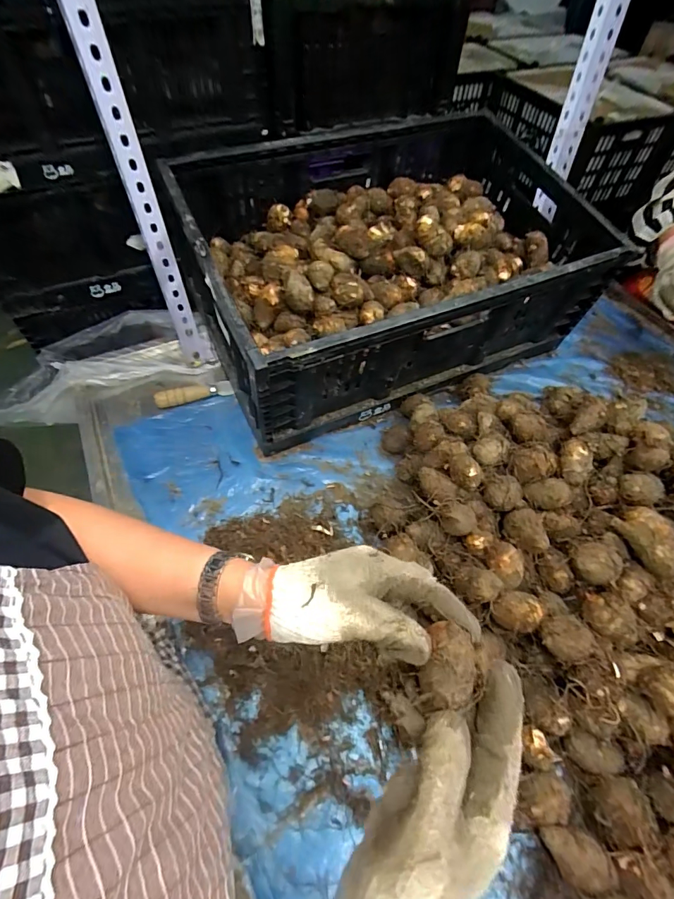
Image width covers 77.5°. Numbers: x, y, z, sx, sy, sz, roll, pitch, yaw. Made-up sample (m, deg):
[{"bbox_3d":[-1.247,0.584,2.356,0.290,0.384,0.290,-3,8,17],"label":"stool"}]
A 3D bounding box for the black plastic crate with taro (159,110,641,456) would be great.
[{"bbox_3d":[0.116,-0.326,0.734,0.681,0.280,0.459,-21,57,-14],"label":"black plastic crate with taro"}]

